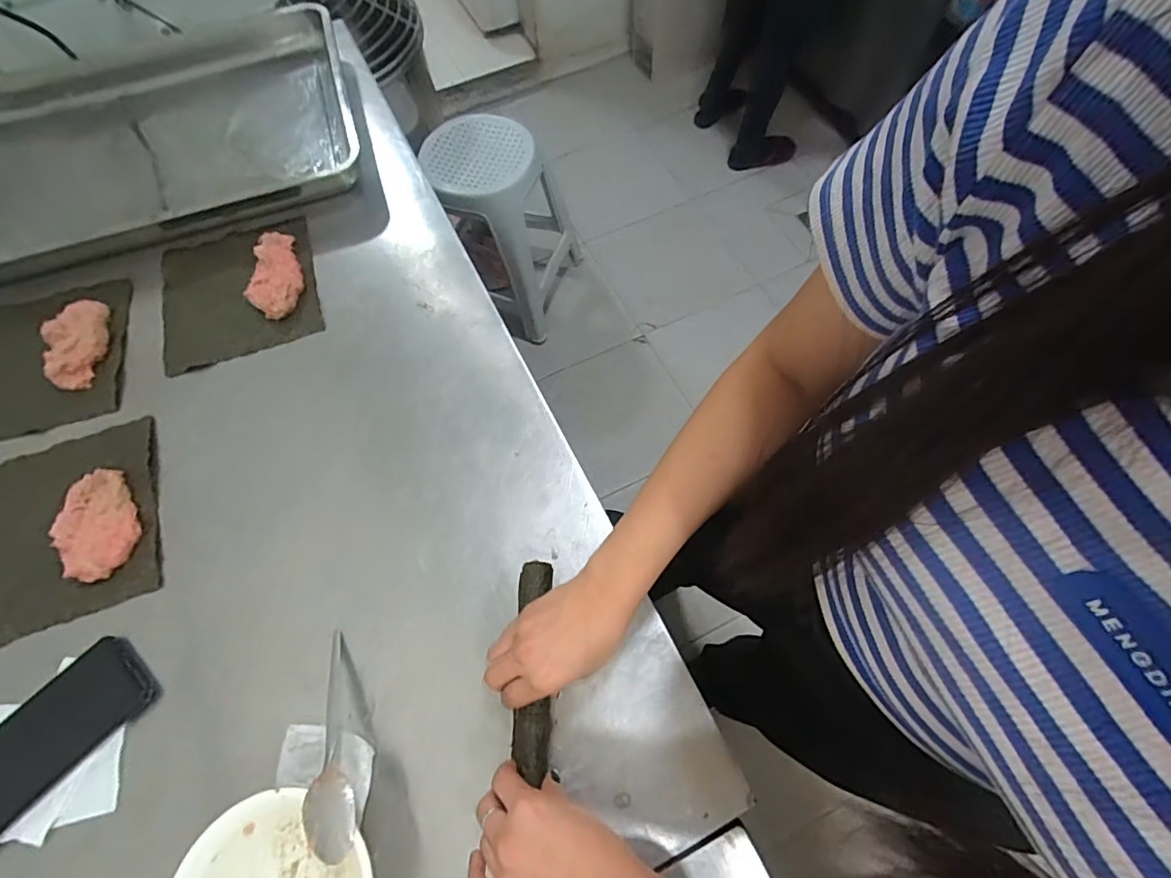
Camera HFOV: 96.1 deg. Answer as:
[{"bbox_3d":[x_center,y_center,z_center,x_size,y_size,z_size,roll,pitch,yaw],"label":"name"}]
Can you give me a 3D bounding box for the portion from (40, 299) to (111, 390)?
[{"bbox_3d":[-0.575,-0.108,0.593,0.055,0.032,0.104,-17,66,-5],"label":"portion"}]

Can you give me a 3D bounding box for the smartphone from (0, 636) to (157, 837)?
[{"bbox_3d":[-0.451,0.251,0.436,0.075,0.013,0.162,40,73,18],"label":"smartphone"}]

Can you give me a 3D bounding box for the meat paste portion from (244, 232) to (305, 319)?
[{"bbox_3d":[-0.368,-0.197,0.622,0.059,0.027,0.117,-19,67,-6],"label":"meat paste portion"}]

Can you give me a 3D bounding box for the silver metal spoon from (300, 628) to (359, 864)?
[{"bbox_3d":[-0.201,0.238,0.422,0.034,0.036,0.164,-22,37,-7],"label":"silver metal spoon"}]

